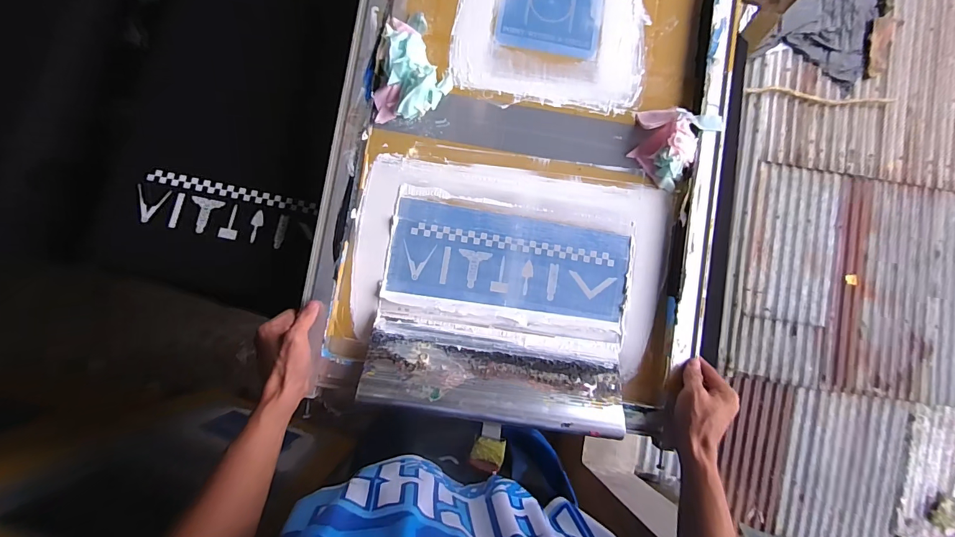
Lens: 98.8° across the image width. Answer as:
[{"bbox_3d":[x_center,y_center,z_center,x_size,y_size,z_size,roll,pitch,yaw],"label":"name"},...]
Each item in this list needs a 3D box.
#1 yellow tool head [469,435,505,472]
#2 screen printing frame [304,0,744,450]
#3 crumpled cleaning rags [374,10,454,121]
[{"bbox_3d":[0.013,0.234,0.516,0.041,0.013,0.037,14,85,-2],"label":"yellow tool head"},{"bbox_3d":[0.081,-0.179,0.582,0.533,0.040,0.724,10,85,-2],"label":"screen printing frame"},{"bbox_3d":[-0.084,-0.280,0.564,0.094,0.037,0.154,9,85,-2],"label":"crumpled cleaning rags"}]

